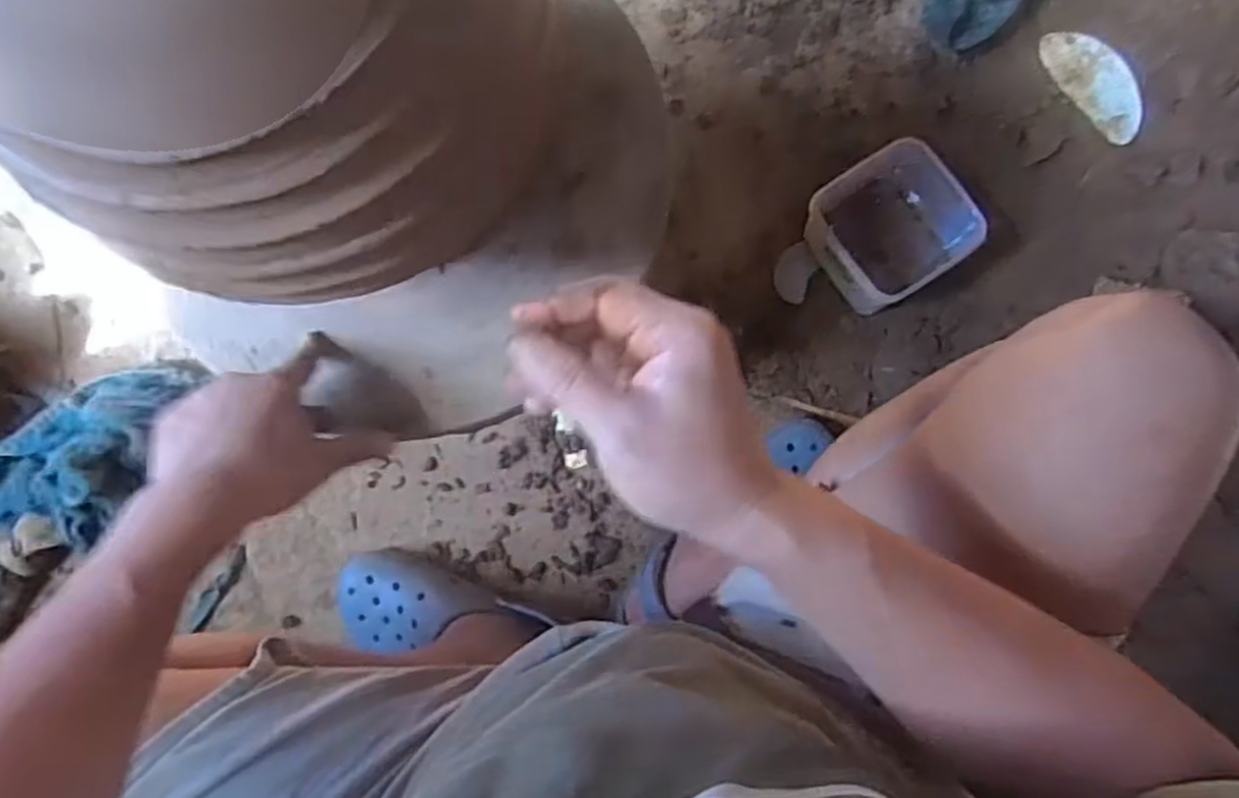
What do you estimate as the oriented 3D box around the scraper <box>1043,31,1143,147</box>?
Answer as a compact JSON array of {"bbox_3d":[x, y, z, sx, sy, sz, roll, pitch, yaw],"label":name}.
[{"bbox_3d":[0.514,-0.343,0.829,0.068,0.017,0.138,-38,86,-1],"label":"scraper"}]

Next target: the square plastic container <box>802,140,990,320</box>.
[{"bbox_3d":[0.269,-0.172,0.787,0.132,0.087,0.135,-32,86,-1],"label":"square plastic container"}]

